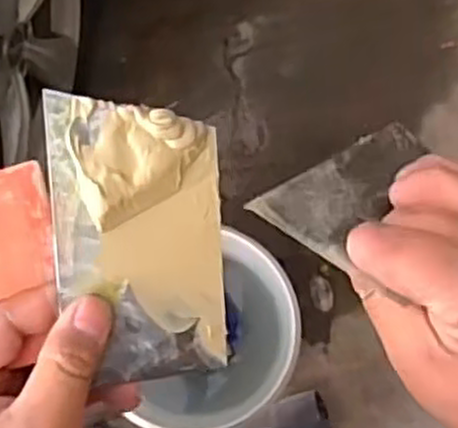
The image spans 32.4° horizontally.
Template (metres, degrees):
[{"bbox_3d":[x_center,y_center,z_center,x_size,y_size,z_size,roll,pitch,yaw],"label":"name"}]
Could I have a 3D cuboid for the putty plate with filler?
[{"bbox_3d":[-0.038,0.012,0.351,0.074,0.008,0.125,-5,99,-17],"label":"putty plate with filler"}]

